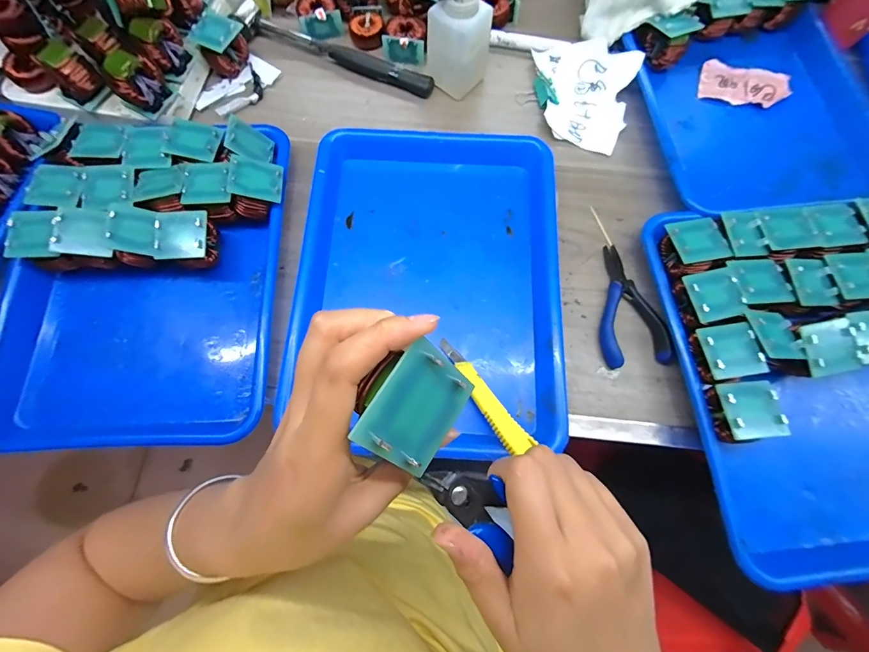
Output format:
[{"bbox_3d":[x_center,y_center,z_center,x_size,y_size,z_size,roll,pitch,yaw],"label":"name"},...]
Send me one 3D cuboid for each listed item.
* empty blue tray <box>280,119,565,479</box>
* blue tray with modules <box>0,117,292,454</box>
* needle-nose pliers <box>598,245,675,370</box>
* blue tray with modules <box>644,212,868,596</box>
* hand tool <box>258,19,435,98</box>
[{"bbox_3d":[-0.009,-0.049,0.369,0.258,0.034,0.335,3,74,0],"label":"empty blue tray"},{"bbox_3d":[-0.278,-0.054,0.357,0.243,0.052,0.332,3,74,0],"label":"blue tray with modules"},{"bbox_3d":[0.188,-0.022,0.368,0.061,0.017,0.123,-6,74,-2],"label":"needle-nose pliers"},{"bbox_3d":[0.356,0.040,0.332,0.274,0.052,0.325,-5,74,-2],"label":"blue tray with modules"},{"bbox_3d":[-0.111,-0.333,0.456,0.237,0.019,0.019,24,75,6],"label":"hand tool"}]

